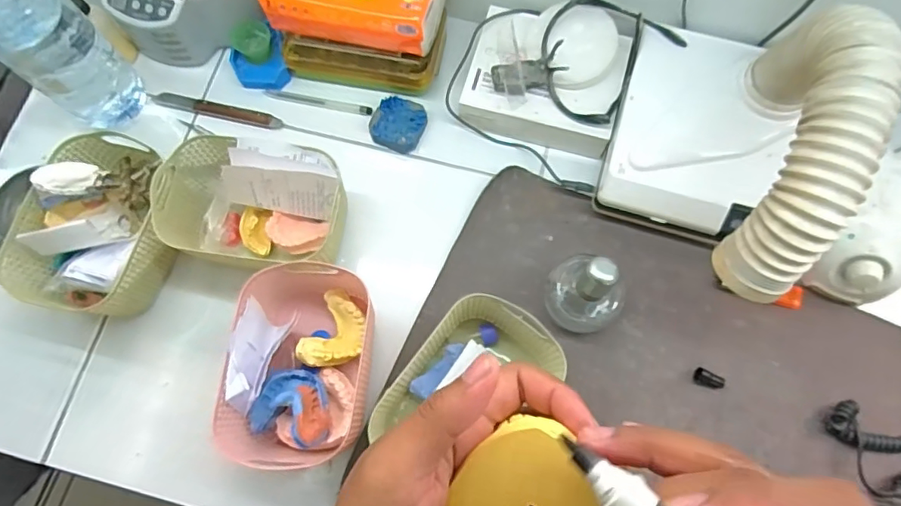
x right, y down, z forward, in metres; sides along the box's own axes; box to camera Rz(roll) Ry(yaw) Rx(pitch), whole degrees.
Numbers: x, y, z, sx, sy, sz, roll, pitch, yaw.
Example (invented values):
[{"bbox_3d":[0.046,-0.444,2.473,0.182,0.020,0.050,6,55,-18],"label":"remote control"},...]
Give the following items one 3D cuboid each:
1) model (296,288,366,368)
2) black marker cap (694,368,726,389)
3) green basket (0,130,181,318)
[{"bbox_3d":[-0.112,0.076,0.516,0.047,0.023,0.076,33,50,-13],"label":"model"},{"bbox_3d":[0.256,0.125,0.526,0.031,0.010,0.014,23,75,7],"label":"black marker cap"},{"bbox_3d":[-0.342,-0.021,0.540,0.124,0.094,0.174,18,74,6],"label":"green basket"}]

